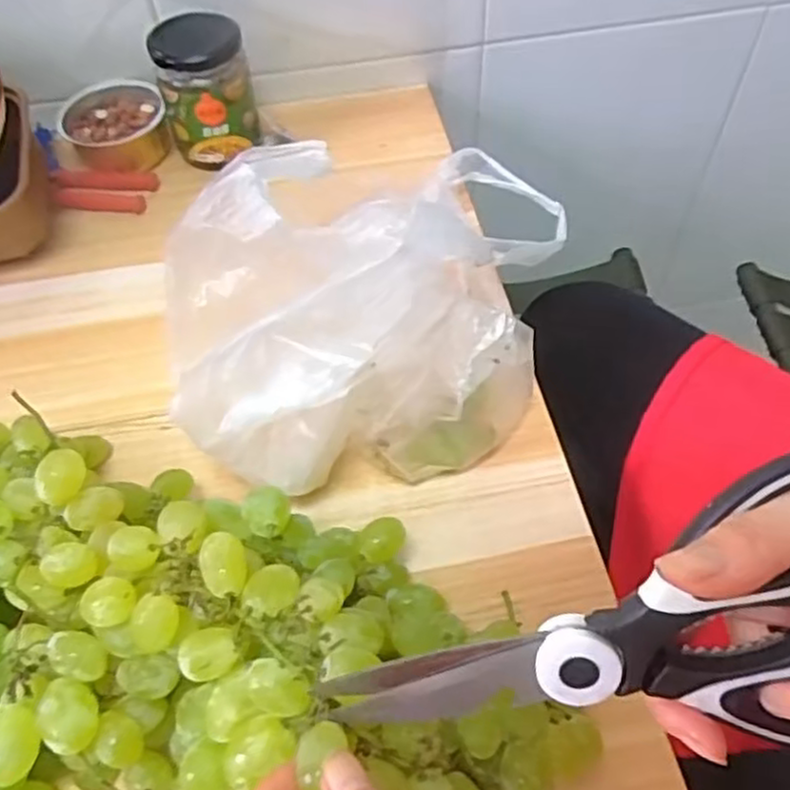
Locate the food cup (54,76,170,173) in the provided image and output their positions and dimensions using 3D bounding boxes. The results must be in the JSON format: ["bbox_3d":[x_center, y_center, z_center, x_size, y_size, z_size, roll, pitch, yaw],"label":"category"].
[{"bbox_3d":[-0.220,-0.212,0.579,0.076,0.038,0.080,-1,56,2],"label":"food cup"}]

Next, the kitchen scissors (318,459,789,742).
[{"bbox_3d":[0.067,0.073,0.213,0.182,0.091,0.015,-16,23,15],"label":"kitchen scissors"}]

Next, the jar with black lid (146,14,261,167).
[{"bbox_3d":[-0.140,-0.225,0.550,0.064,0.092,0.069,-1,56,2],"label":"jar with black lid"}]

